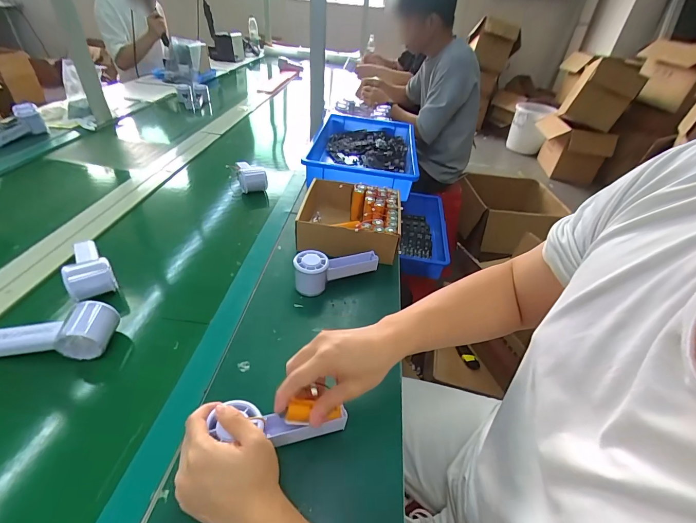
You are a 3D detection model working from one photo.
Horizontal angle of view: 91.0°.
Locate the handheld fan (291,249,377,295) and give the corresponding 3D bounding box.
[{"bbox_3d":[-0.017,0.015,0.595,0.153,0.065,0.054,-9,43,-18],"label":"handheld fan"}]

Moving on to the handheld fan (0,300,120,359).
[{"bbox_3d":[-0.391,0.091,0.447,0.154,0.050,0.064,-3,42,-12],"label":"handheld fan"}]

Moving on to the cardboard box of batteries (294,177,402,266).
[{"bbox_3d":[0.003,-0.089,0.716,0.201,0.083,0.192,8,41,1],"label":"cardboard box of batteries"}]

